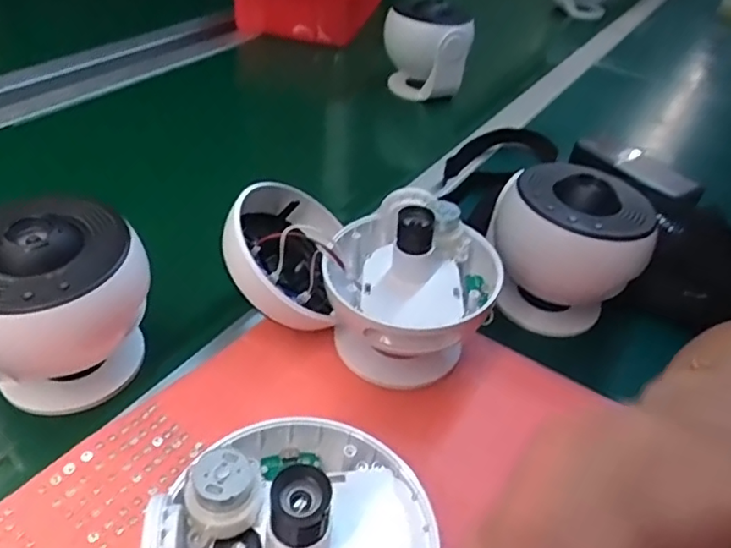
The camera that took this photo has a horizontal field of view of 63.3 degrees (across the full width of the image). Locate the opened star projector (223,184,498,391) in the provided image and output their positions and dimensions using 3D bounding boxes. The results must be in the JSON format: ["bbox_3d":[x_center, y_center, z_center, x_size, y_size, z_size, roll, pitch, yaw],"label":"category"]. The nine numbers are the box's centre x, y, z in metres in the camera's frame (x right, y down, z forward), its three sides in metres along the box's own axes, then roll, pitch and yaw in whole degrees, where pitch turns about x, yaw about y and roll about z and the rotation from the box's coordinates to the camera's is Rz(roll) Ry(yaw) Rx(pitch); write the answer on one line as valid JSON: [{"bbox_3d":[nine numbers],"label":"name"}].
[{"bbox_3d":[-0.009,-0.001,0.426,0.191,0.111,0.114,22,42,18],"label":"opened star projector"}]

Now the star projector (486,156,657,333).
[{"bbox_3d":[0.154,-0.016,0.468,0.102,0.116,0.092,5,35,1],"label":"star projector"}]

